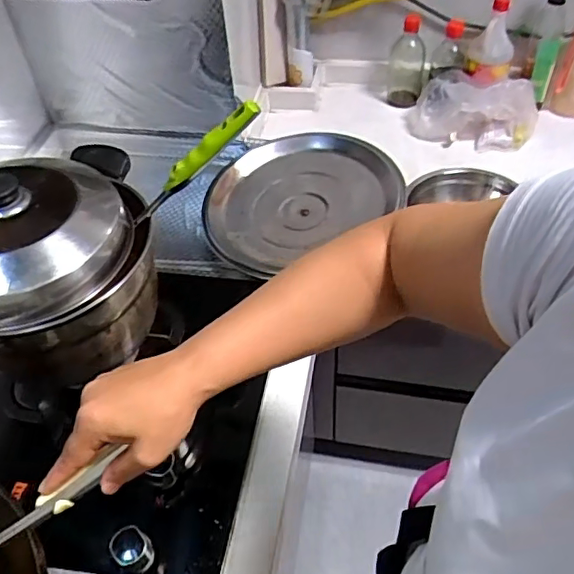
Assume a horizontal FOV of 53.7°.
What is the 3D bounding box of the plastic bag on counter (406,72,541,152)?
[{"bbox_3d":[0.394,-0.382,1.202,0.256,0.132,0.130,10,50,12],"label":"plastic bag on counter"}]

